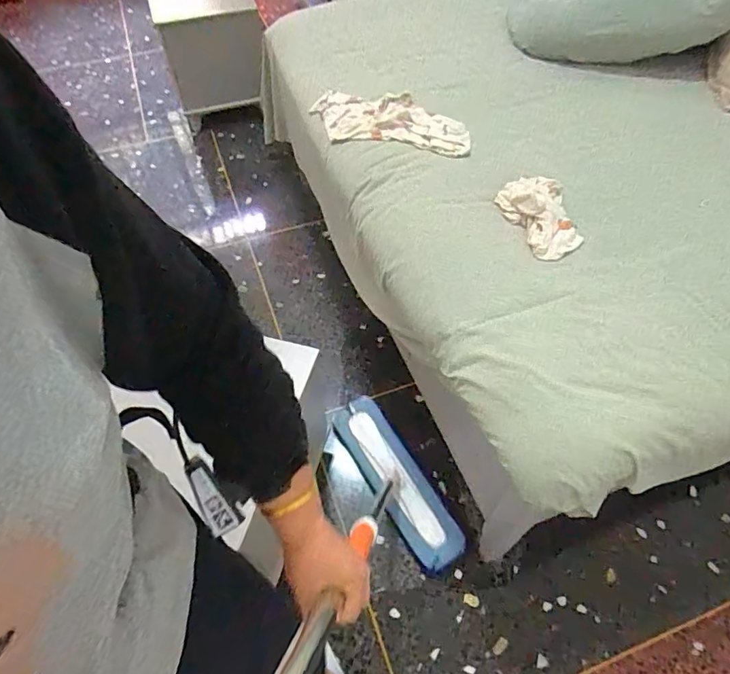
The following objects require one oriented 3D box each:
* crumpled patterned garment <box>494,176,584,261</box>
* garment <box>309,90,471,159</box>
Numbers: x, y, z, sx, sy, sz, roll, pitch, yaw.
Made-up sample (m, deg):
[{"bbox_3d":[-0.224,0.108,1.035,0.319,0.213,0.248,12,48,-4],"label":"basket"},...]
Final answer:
[{"bbox_3d":[0.372,-0.248,1.003,0.147,0.049,0.195,-20,58,-12],"label":"crumpled patterned garment"},{"bbox_3d":[0.053,-0.539,1.226,0.426,0.045,0.178,13,57,10],"label":"garment"}]

